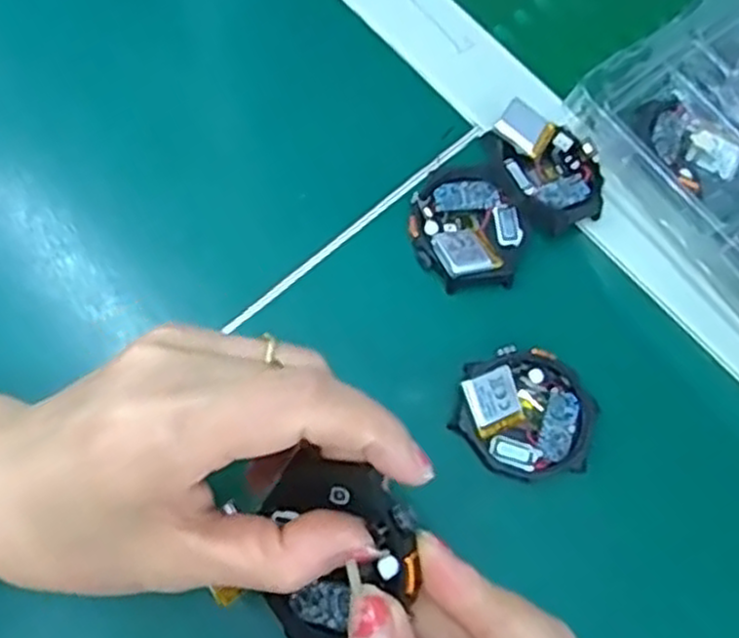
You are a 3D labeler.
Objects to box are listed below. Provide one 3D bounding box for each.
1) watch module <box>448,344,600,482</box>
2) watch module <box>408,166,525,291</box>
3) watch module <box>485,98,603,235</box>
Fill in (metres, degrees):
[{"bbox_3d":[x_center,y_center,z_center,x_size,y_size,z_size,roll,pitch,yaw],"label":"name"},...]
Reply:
[{"bbox_3d":[0.060,0.036,0.293,0.053,0.011,0.048,22,74,-4],"label":"watch module"},{"bbox_3d":[0.040,-0.040,0.313,0.046,0.013,0.053,-8,72,-6],"label":"watch module"},{"bbox_3d":[0.075,-0.065,0.317,0.041,0.013,0.055,-28,75,-12],"label":"watch module"}]

